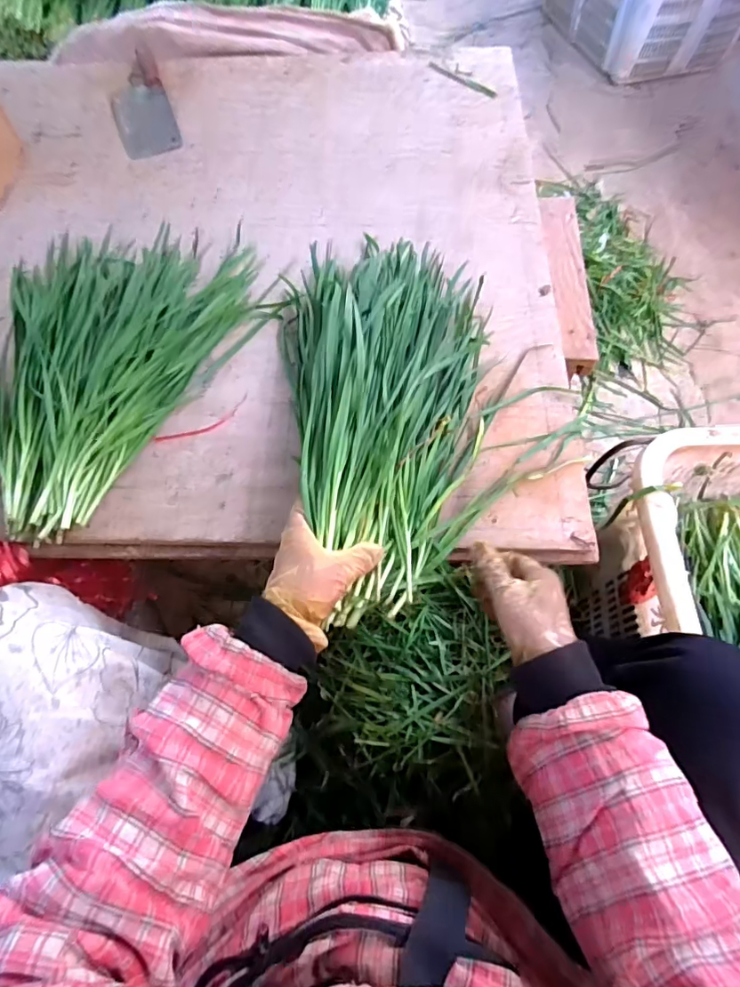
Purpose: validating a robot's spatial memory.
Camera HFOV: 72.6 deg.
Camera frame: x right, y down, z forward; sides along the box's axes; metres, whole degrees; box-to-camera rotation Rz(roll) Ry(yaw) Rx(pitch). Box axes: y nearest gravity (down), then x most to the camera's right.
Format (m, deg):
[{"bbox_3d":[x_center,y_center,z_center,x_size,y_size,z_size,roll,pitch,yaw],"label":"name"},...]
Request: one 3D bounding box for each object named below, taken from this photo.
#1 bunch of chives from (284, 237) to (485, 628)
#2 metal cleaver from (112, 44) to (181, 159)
[{"bbox_3d":[0.013,-0.114,0.538,0.220,0.076,0.475,0,60,1],"label":"bunch of chives"},{"bbox_3d":[-0.369,-0.626,0.807,0.088,0.021,0.241,-19,66,-8],"label":"metal cleaver"}]

